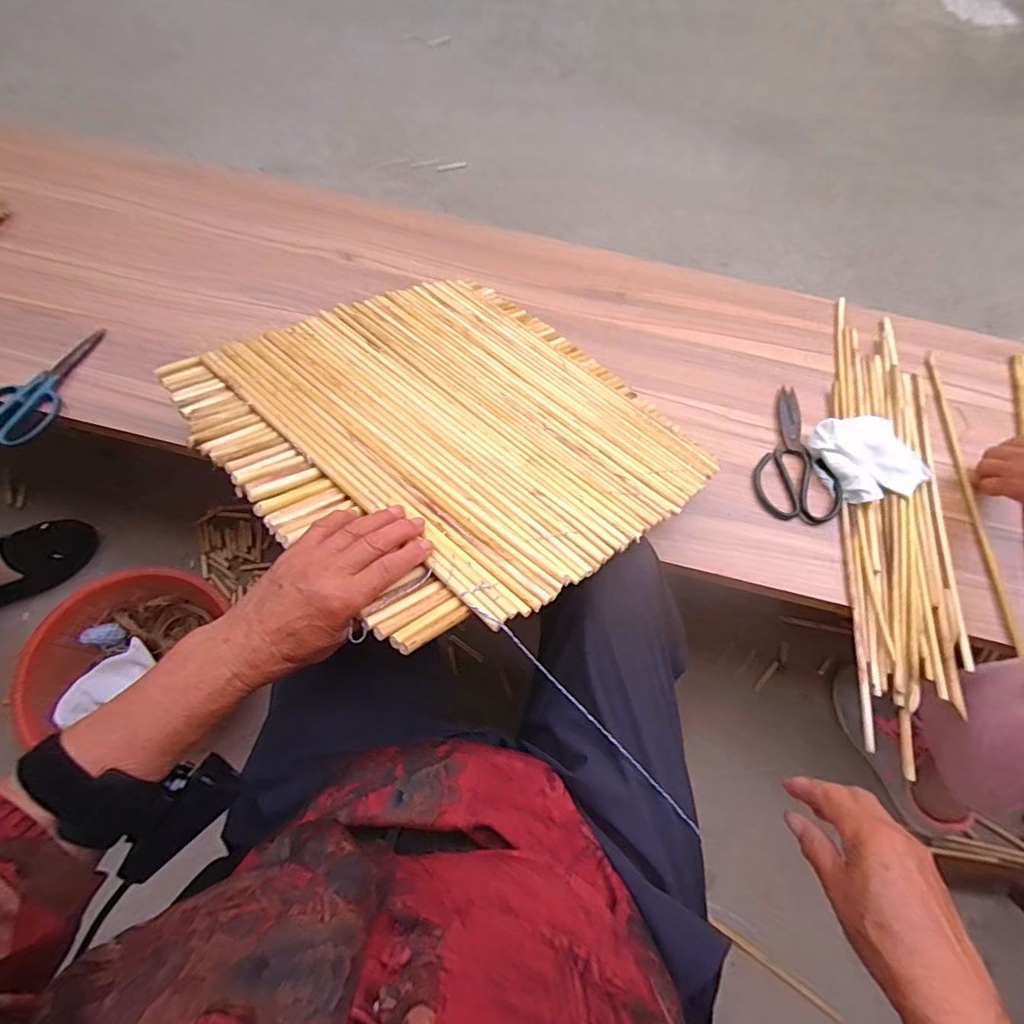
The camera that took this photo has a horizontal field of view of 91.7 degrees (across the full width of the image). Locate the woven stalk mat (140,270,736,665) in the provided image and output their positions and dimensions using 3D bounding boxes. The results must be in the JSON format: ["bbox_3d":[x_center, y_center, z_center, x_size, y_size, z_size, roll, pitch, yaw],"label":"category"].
[{"bbox_3d":[-0.052,-0.105,0.518,0.428,0.032,0.437,-29,59,-35],"label":"woven stalk mat"}]

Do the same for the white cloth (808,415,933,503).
[{"bbox_3d":[0.450,-0.070,0.623,0.129,0.034,0.108,-15,65,-9],"label":"white cloth"}]

